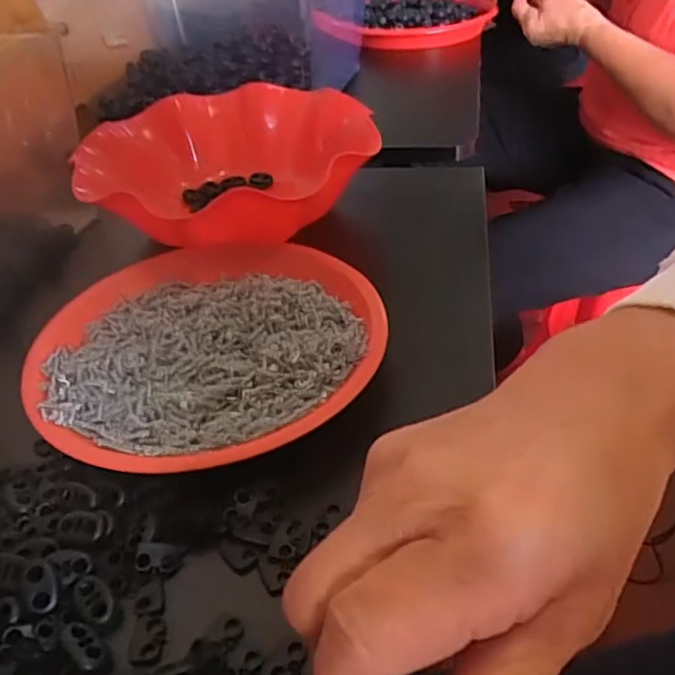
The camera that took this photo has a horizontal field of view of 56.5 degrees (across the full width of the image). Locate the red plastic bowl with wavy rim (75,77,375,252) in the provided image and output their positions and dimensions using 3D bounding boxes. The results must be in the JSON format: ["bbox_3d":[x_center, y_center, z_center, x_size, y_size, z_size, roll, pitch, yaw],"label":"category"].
[{"bbox_3d":[-0.084,-0.136,0.496,0.217,0.082,0.208,-3,38,2],"label":"red plastic bowl with wavy rim"}]

